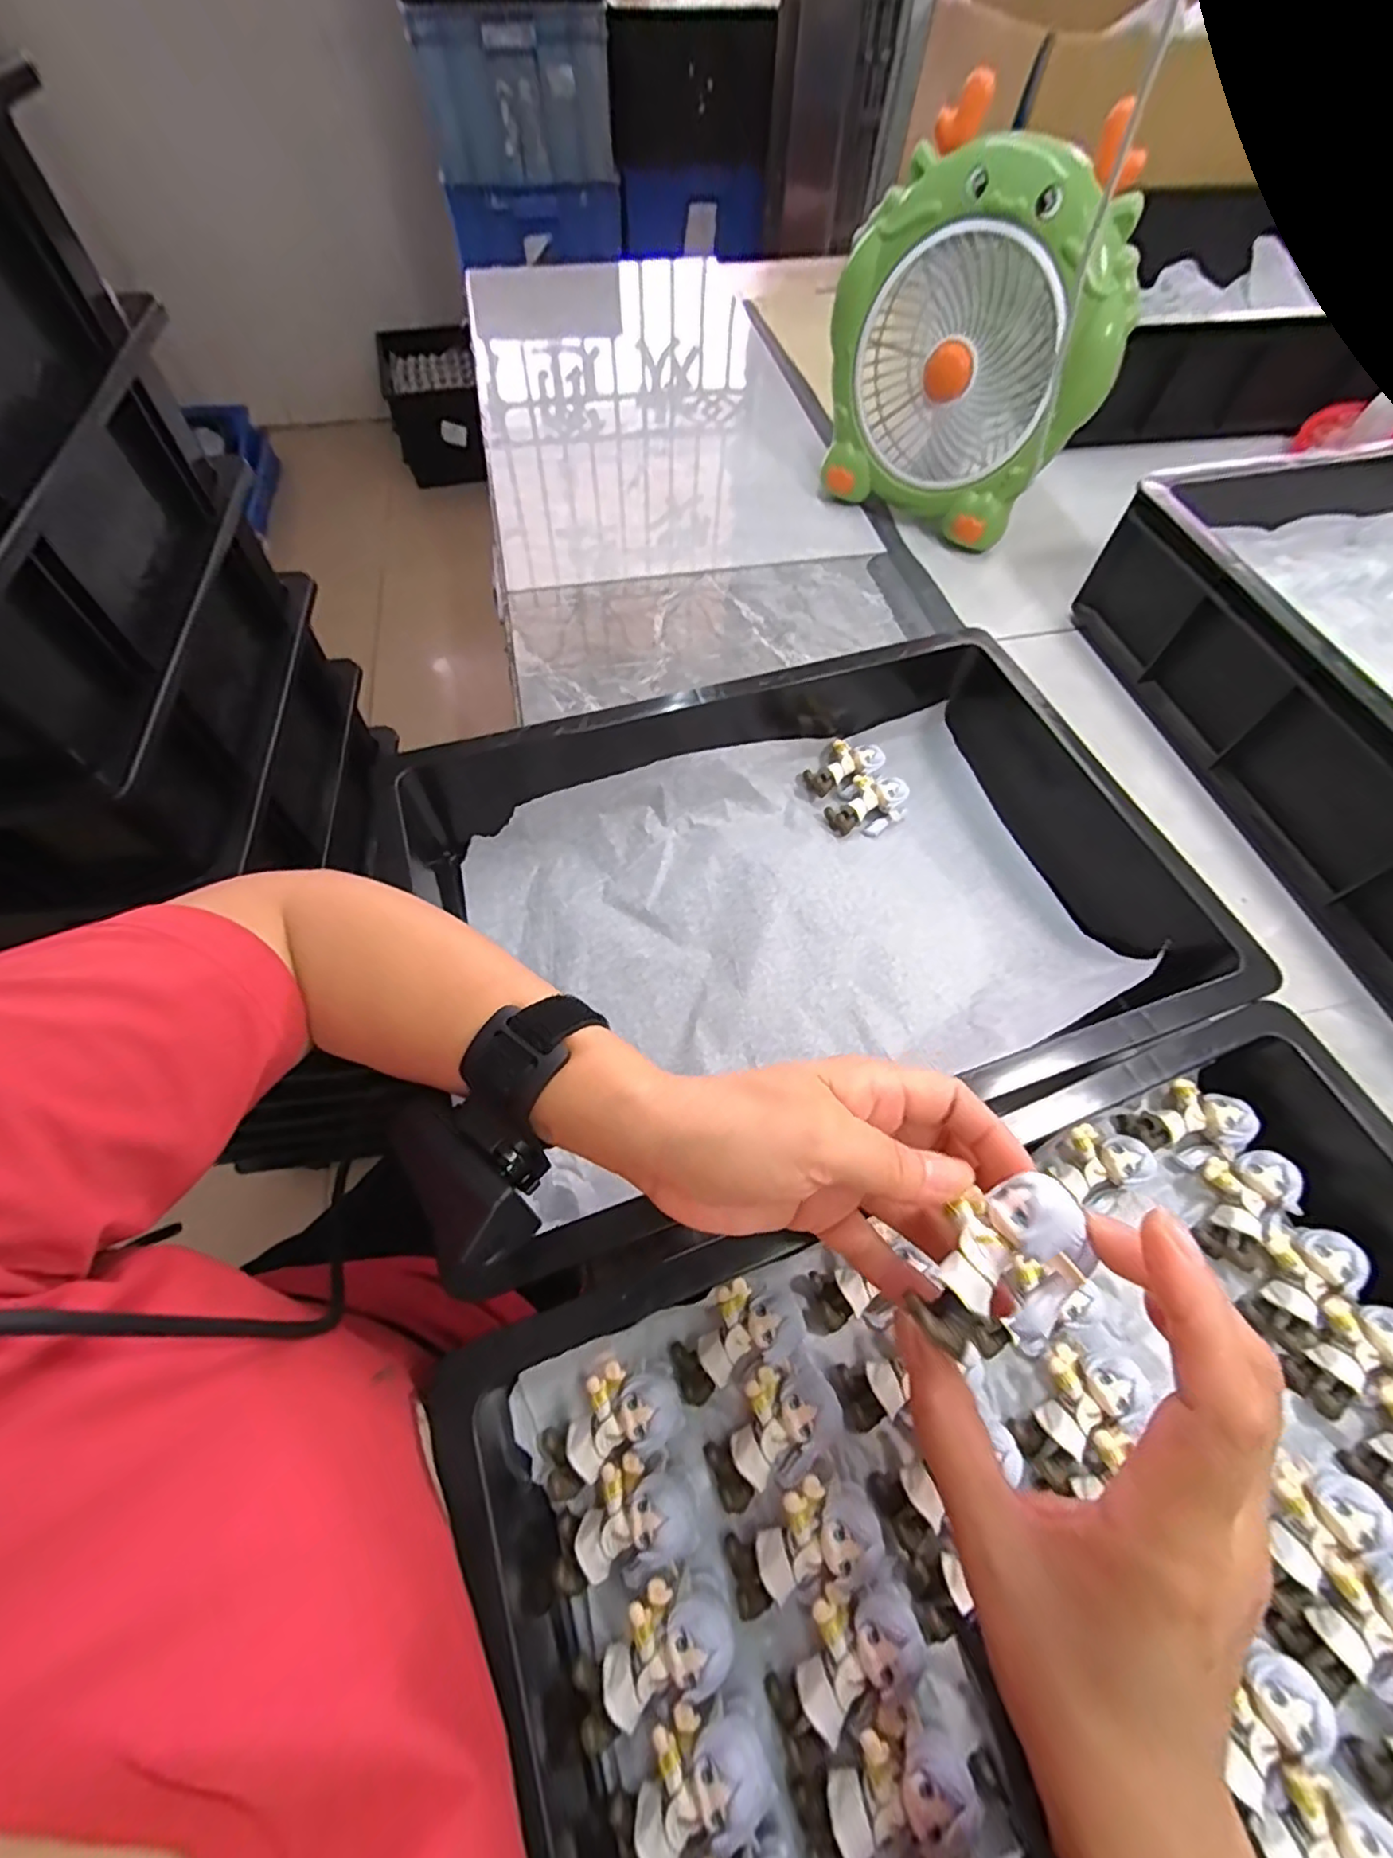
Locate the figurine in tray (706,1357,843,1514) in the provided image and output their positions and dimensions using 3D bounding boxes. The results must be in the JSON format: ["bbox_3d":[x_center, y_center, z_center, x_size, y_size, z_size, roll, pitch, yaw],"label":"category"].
[{"bbox_3d":[0.033,0.221,0.278,0.061,0.021,0.039,-27,66,-15],"label":"figurine in tray"}]

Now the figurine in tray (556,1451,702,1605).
[{"bbox_3d":[-0.031,0.246,0.260,0.061,0.022,0.039,-20,64,-11],"label":"figurine in tray"}]

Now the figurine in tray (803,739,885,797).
[{"bbox_3d":[0.116,-0.130,0.503,0.060,0.016,0.033,-27,59,3],"label":"figurine in tray"}]

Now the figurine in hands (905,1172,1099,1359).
[{"bbox_3d":[0.097,0.106,0.198,0.058,0.024,0.036,-41,64,-19],"label":"figurine in hands"}]

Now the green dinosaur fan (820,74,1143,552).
[{"bbox_3d":[0.260,-0.531,0.603,0.247,0.277,0.127,34,66,16],"label":"green dinosaur fan"}]

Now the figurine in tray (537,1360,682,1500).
[{"bbox_3d":[-0.039,0.218,0.278,0.062,0.023,0.035,-36,61,0],"label":"figurine in tray"}]

